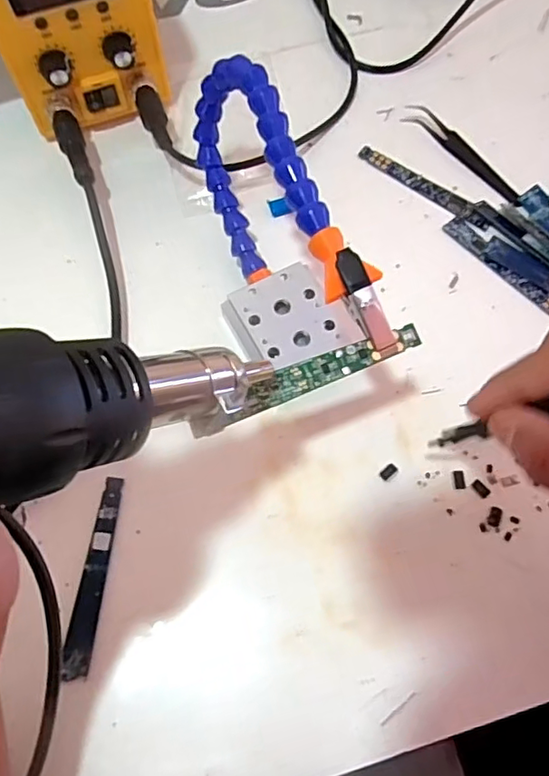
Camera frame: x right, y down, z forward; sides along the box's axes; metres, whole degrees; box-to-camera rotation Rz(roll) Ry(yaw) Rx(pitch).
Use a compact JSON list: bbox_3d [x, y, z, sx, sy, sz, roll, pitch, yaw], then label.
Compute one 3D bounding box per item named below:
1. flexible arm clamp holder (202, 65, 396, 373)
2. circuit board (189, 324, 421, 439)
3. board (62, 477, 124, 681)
[{"bbox_3d":[-0.004,-0.078,0.306,0.055,0.112,0.191,-20,71,-6],"label":"flexible arm clamp holder"},{"bbox_3d":[0.013,-0.005,0.234,0.099,0.004,0.013,-23,70,-8],"label":"circuit board"},{"bbox_3d":[-0.094,0.096,0.299,0.012,0.004,0.099,10,68,-10],"label":"board"}]

